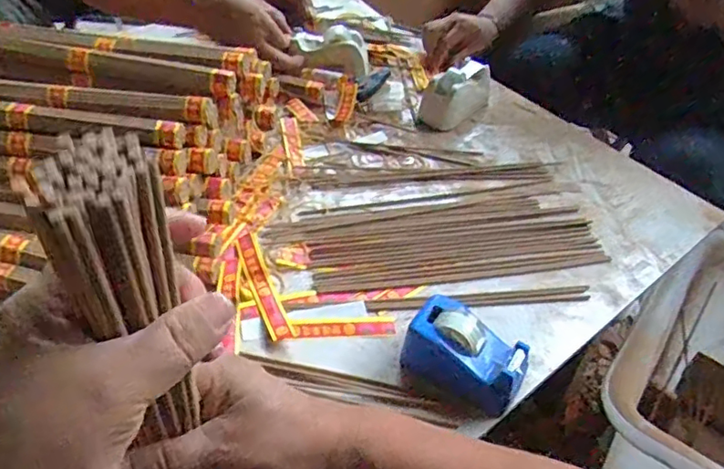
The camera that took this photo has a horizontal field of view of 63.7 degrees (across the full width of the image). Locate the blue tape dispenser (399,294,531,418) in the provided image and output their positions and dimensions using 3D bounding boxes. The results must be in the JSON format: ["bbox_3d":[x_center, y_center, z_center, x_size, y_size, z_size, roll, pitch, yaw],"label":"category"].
[{"bbox_3d":[0.083,0.105,0.488,0.095,0.054,0.065,26,48,19],"label":"blue tape dispenser"}]

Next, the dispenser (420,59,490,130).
[{"bbox_3d":[0.137,-0.193,0.796,0.053,0.062,0.121,37,52,28],"label":"dispenser"}]

